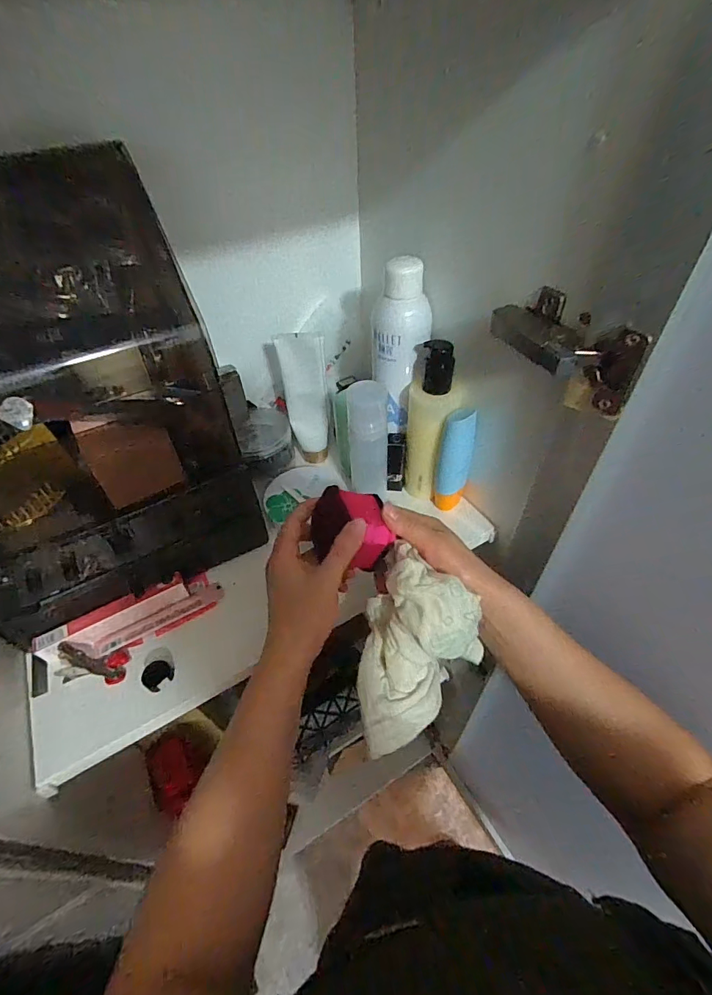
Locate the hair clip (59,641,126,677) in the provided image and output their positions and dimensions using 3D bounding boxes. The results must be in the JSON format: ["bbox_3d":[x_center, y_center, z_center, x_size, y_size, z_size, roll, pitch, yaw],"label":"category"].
[{"bbox_3d":[-0.227,0.140,0.371,0.059,0.006,0.013,22,50,4],"label":"hair clip"}]

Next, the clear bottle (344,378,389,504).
[{"bbox_3d":[0.012,-0.060,0.461,0.046,0.139,0.044,-1,47,2],"label":"clear bottle"}]

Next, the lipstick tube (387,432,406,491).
[{"bbox_3d":[0.045,-0.039,0.487,0.019,0.072,0.023,4,47,6],"label":"lipstick tube"}]

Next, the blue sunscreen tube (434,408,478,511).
[{"bbox_3d":[0.100,-0.036,0.440,0.027,0.110,0.026,27,54,25],"label":"blue sunscreen tube"}]

